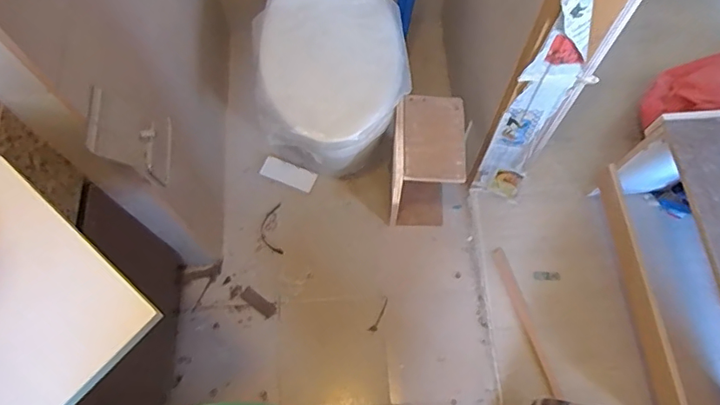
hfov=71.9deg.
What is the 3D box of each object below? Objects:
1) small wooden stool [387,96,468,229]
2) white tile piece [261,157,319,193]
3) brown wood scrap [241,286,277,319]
[{"bbox_3d":[0.180,-0.097,1.404,0.173,0.387,0.226,2,67,2],"label":"small wooden stool"},{"bbox_3d":[-0.232,-0.090,1.604,0.177,0.014,0.067,21,94,8],"label":"white tile piece"},{"bbox_3d":[-0.300,0.298,1.471,0.108,0.015,0.040,35,72,14],"label":"brown wood scrap"}]

